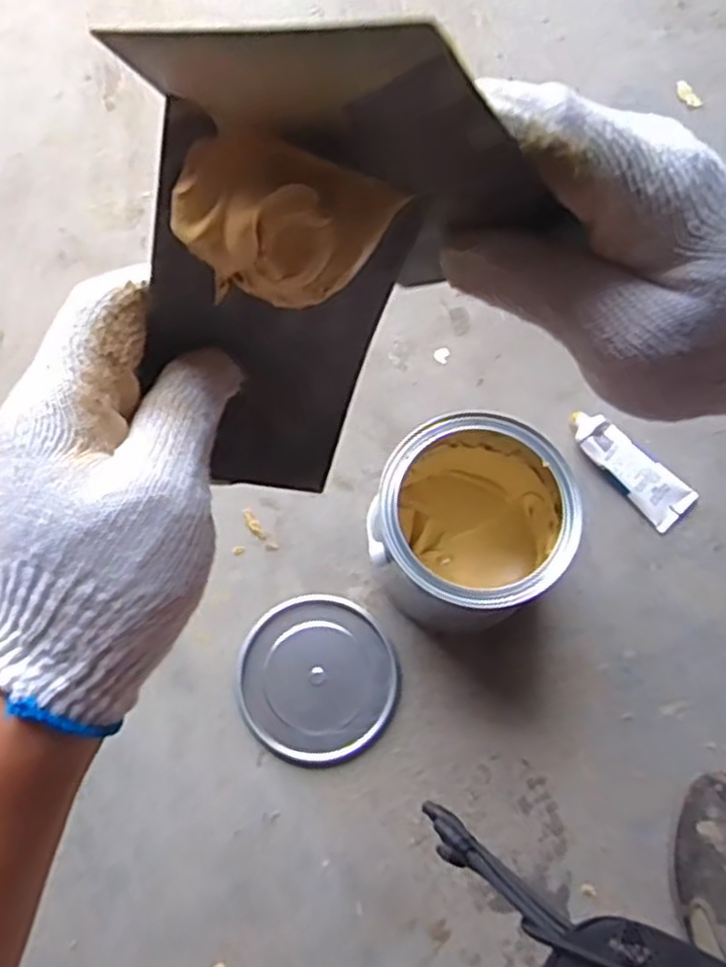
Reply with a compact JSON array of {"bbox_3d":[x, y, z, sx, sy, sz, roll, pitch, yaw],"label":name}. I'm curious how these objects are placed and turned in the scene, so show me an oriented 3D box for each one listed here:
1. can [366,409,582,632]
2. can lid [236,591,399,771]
[{"bbox_3d":[0.090,0.036,0.652,0.148,0.157,0.159,0,71,-1],"label":"can"},{"bbox_3d":[-0.042,0.176,0.687,0.138,0.012,0.143,0,71,-1],"label":"can lid"}]

